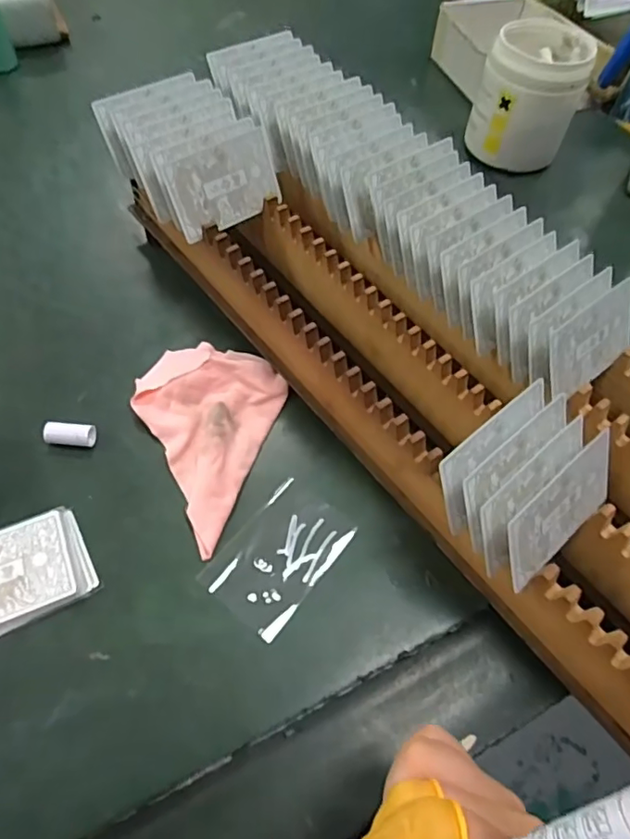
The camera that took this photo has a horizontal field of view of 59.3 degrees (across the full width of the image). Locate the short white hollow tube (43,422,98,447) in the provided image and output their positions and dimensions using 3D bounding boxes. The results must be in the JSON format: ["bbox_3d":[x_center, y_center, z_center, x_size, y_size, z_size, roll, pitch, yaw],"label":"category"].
[{"bbox_3d":[-0.160,0.010,0.364,0.031,0.014,0.015,1,58,-4],"label":"short white hollow tube"}]

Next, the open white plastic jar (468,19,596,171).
[{"bbox_3d":[0.207,-0.314,0.543,0.092,0.109,0.095,2,58,-4],"label":"open white plastic jar"}]

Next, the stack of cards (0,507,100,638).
[{"bbox_3d":[-0.179,0.090,0.313,0.094,0.005,0.061,-23,62,-18],"label":"stack of cards"}]

